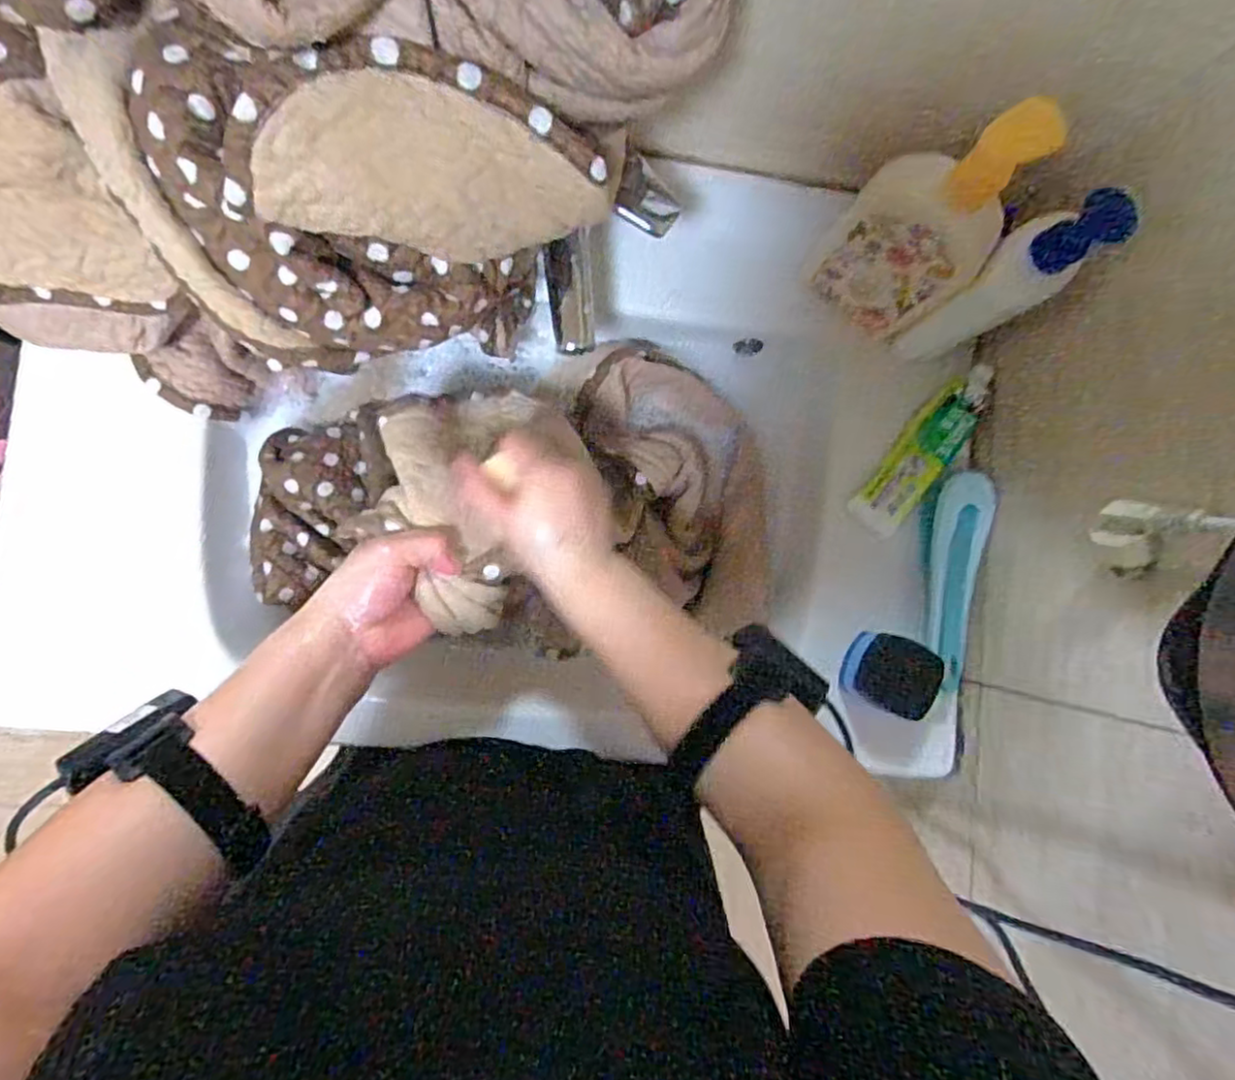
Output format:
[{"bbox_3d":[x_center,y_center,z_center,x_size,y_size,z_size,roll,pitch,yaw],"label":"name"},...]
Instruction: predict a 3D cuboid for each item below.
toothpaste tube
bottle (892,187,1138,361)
[{"bbox_3d":[0.276,-0.085,0.584,0.049,0.023,0.181,41,83,-4],"label":"toothpaste tube"},{"bbox_3d":[0.288,-0.192,0.509,0.070,0.182,0.054,-30,91,-8],"label":"bottle"}]

